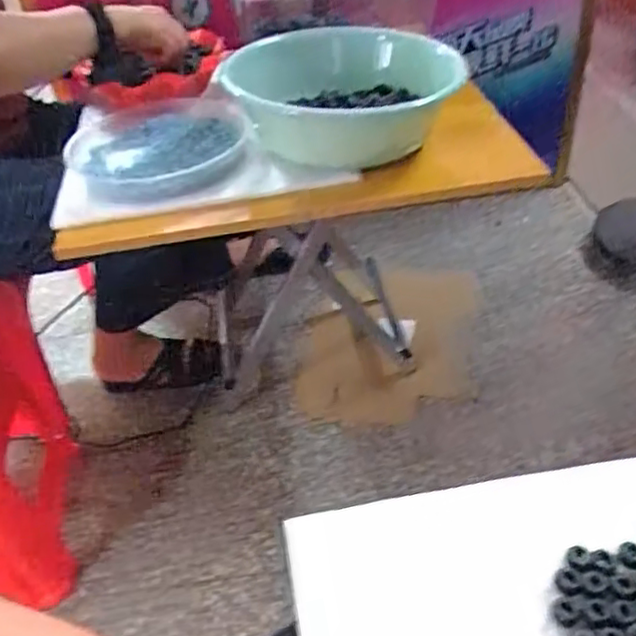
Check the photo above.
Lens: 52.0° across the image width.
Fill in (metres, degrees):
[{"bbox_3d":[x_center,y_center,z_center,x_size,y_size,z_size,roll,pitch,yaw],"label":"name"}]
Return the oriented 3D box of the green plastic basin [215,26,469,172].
[{"bbox_3d":[0.049,-0.324,0.924,0.320,0.113,0.348,-4,40,4],"label":"green plastic basin"}]

